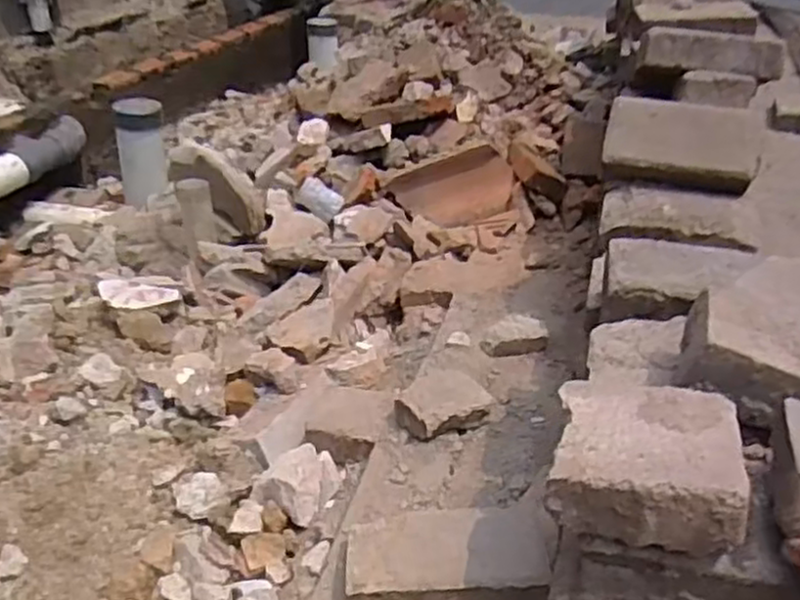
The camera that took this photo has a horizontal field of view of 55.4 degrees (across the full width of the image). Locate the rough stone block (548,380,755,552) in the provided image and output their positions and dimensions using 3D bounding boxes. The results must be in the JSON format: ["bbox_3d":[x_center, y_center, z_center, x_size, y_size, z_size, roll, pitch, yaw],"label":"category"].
[{"bbox_3d":[0.160,0.105,0.509,0.120,0.052,0.106,8,32,10],"label":"rough stone block"}]

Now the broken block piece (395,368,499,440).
[{"bbox_3d":[0.060,0.150,1.045,0.122,0.068,0.070,-11,33,-19],"label":"broken block piece"}]

